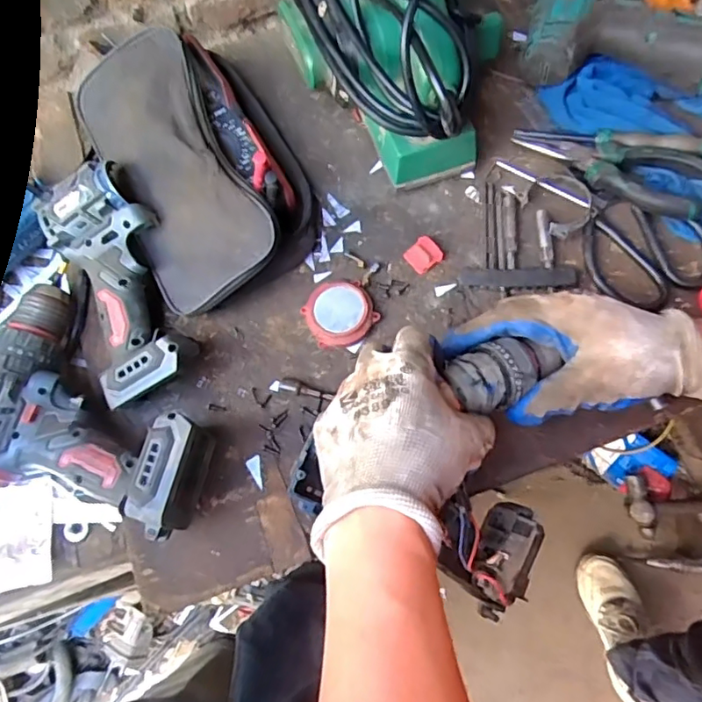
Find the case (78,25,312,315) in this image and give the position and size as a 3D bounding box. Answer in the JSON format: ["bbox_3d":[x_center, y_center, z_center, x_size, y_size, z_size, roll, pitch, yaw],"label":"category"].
[{"bbox_3d":[-0.122,-0.155,0.472,0.148,0.074,0.219,-25,74,-7],"label":"case"}]

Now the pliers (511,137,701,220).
[{"bbox_3d":[0.220,-0.157,0.482,0.155,0.019,0.059,18,74,6],"label":"pliers"}]

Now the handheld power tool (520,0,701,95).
[{"bbox_3d":[0.264,-0.306,0.504,0.193,0.056,0.159,14,74,5],"label":"handheld power tool"}]

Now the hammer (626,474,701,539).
[{"bbox_3d":[0.802,0.324,1.225,0.375,0.040,0.134,-11,71,26],"label":"hammer"}]

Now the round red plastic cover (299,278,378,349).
[{"bbox_3d":[-0.009,-0.032,0.468,0.055,0.018,0.055,0,73,1],"label":"round red plastic cover"}]

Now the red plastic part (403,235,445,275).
[{"bbox_3d":[0.062,-0.081,0.483,0.027,0.009,0.025,-40,76,-11],"label":"red plastic part"}]

